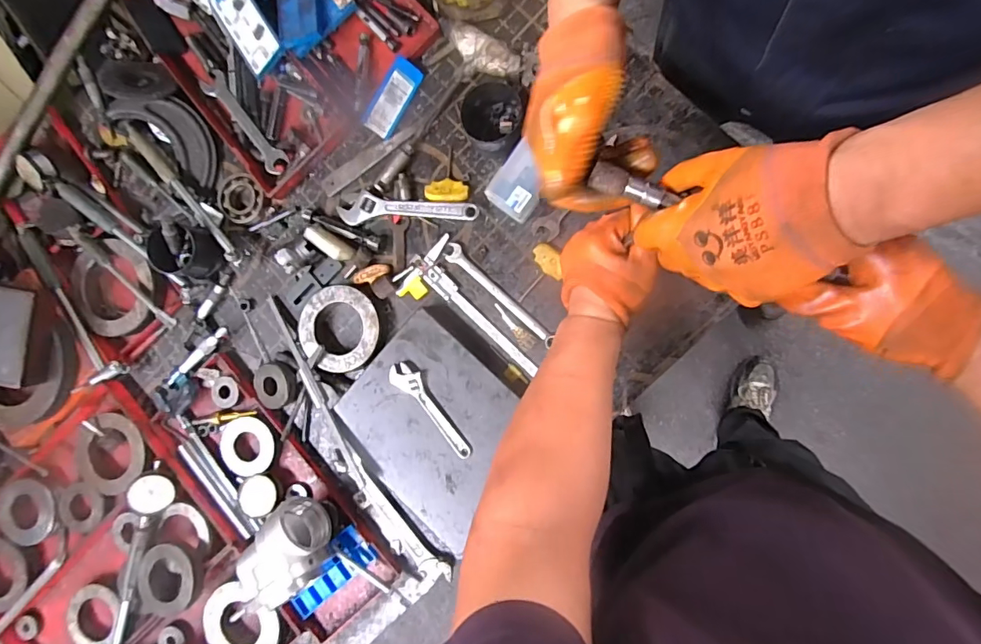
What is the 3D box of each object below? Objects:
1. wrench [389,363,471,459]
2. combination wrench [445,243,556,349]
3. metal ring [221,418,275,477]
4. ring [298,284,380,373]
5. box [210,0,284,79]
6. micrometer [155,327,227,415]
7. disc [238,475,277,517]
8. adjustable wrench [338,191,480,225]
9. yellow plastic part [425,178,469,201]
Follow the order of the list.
[{"bbox_3d":[-0.072,0.109,0.616,0.033,0.013,0.143,-45,82,7],"label":"wrench"},{"bbox_3d":[0.013,-0.036,0.629,0.181,0.012,0.023,41,96,8],"label":"combination wrench"},{"bbox_3d":[-0.333,0.171,0.673,0.079,0.009,0.078,0,89,10],"label":"metal ring"},{"bbox_3d":[-0.204,0.009,0.658,0.114,0.016,0.113,0,89,10],"label":"ring"},{"bbox_3d":[-0.338,-0.409,0.681,0.059,0.031,0.137,-33,84,7],"label":"box"},{"bbox_3d":[-0.418,0.071,0.693,0.044,0.014,0.143,44,97,8],"label":"micrometer"},{"bbox_3d":[-0.315,0.235,0.663,0.056,0.004,0.051,-9,69,7],"label":"disc"},{"bbox_3d":[-0.112,-0.153,0.654,0.193,0.013,0.044,0,89,10],"label":"adjustable wrench"},{"bbox_3d":[-0.058,-0.173,0.641,0.060,0.008,0.029,5,90,10],"label":"yellow plastic part"}]

